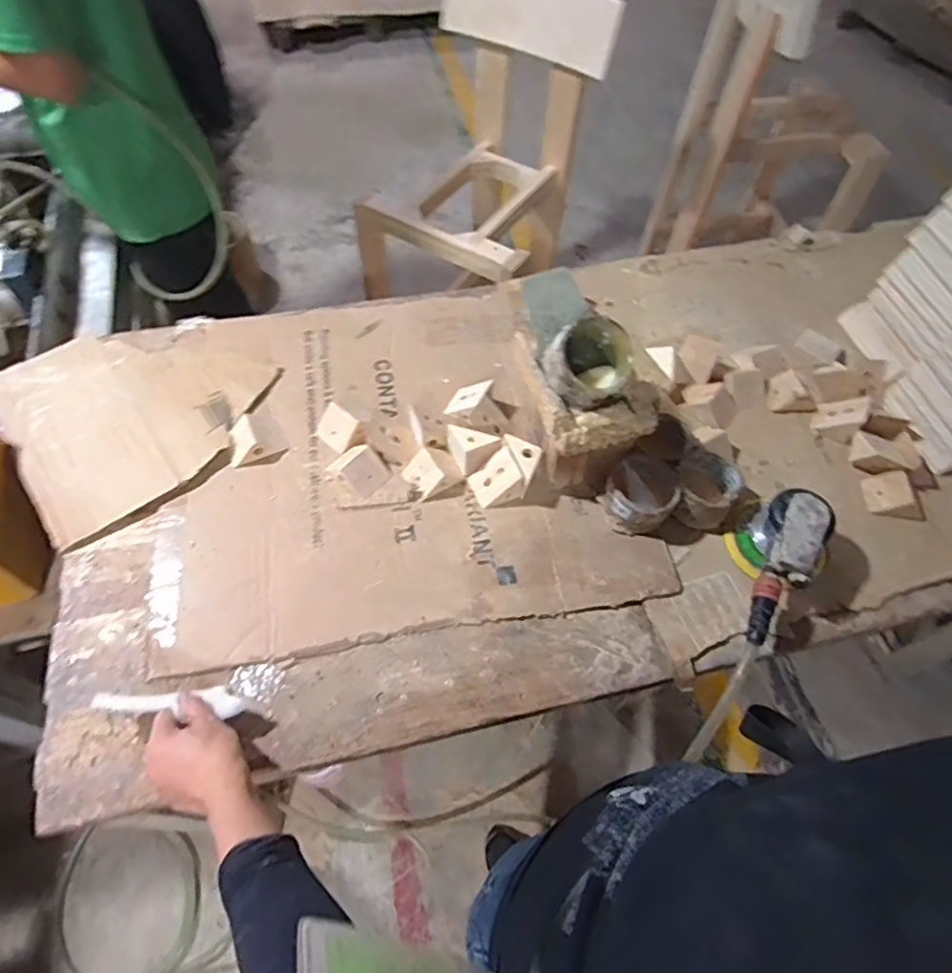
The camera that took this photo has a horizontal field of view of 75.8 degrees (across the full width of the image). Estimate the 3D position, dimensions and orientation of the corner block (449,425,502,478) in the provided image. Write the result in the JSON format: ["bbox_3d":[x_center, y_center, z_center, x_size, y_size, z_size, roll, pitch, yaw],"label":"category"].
[{"bbox_3d":[-0.004,-0.052,0.777,0.050,0.056,0.061,-30,65,-19],"label":"corner block"}]

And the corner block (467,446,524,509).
[{"bbox_3d":[0.024,-0.009,0.756,0.055,0.048,0.056,-22,62,-15],"label":"corner block"}]

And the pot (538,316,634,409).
[{"bbox_3d":[0.114,-0.128,0.643,0.089,0.066,0.077,27,60,13],"label":"pot"}]

